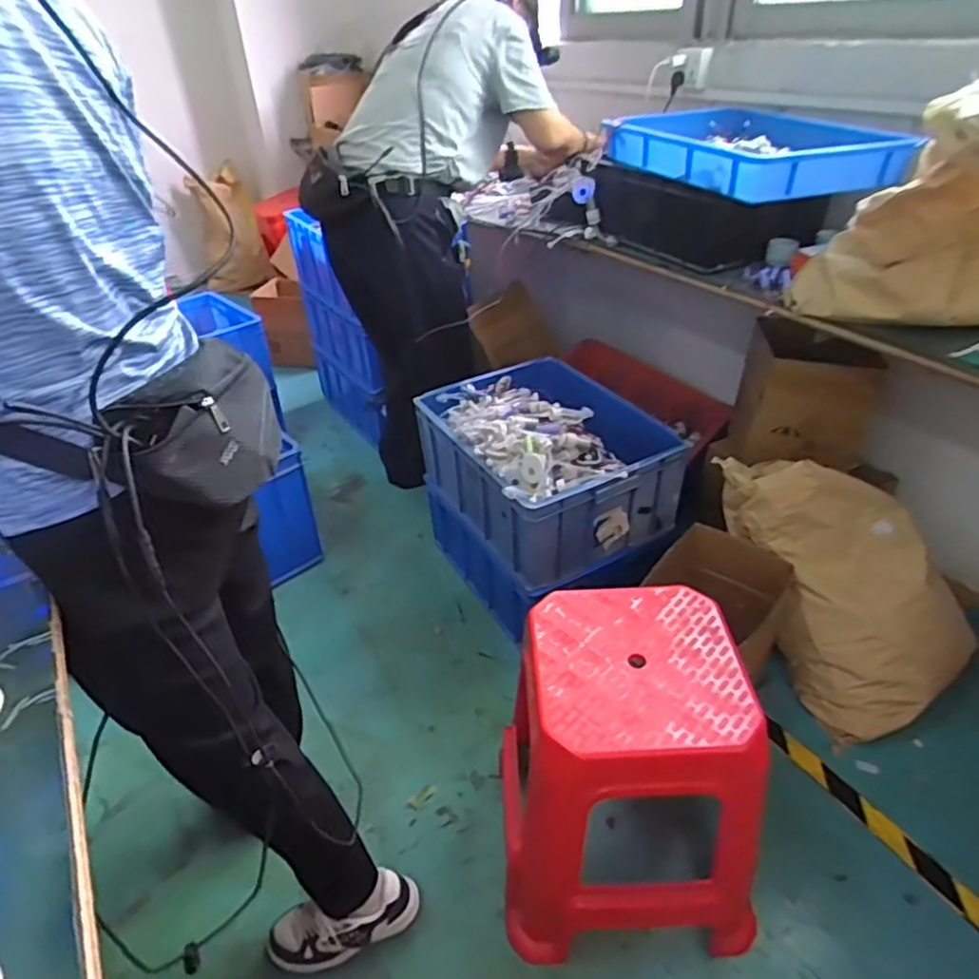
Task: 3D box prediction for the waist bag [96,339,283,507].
[{"bbox_3d":[-0.297,-0.060,0.693,0.072,0.128,0.216,14,39,22],"label":"waist bag"}]

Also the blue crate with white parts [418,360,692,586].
[{"bbox_3d":[0.111,-0.071,1.453,0.364,0.282,0.485,-19,38,-21],"label":"blue crate with white parts"}]

